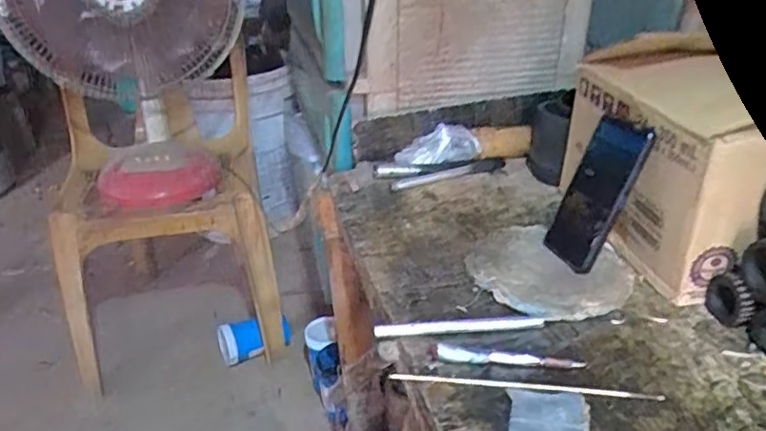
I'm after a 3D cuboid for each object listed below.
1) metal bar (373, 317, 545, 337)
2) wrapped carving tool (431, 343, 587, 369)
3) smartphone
[{"bbox_3d":[0.075,0.106,0.581,0.165,0.012,0.015,-3,29,-4],"label":"metal bar"},{"bbox_3d":[0.112,0.127,0.541,0.134,0.013,0.018,1,29,3],"label":"wrapped carving tool"},{"bbox_3d":[0.230,-0.023,0.647,0.011,0.157,0.077,15,19,-30],"label":"smartphone"}]

